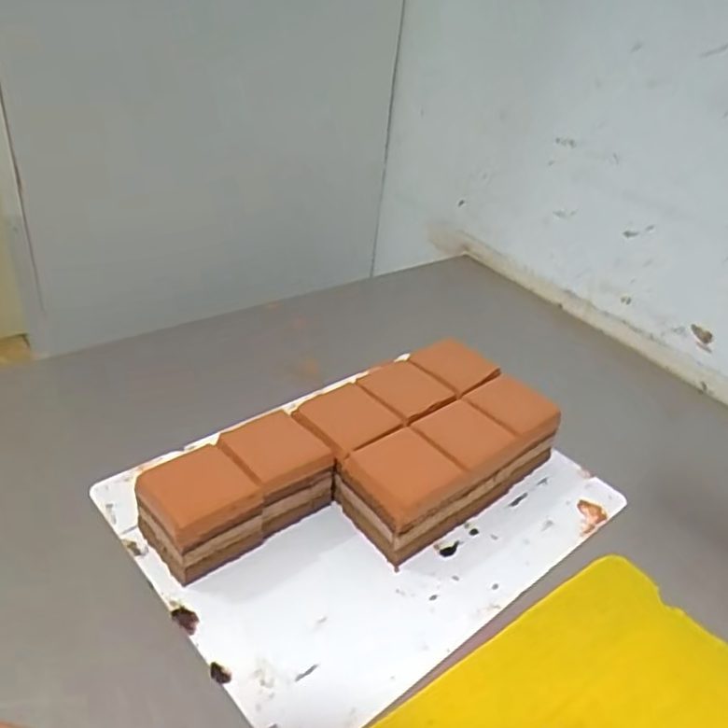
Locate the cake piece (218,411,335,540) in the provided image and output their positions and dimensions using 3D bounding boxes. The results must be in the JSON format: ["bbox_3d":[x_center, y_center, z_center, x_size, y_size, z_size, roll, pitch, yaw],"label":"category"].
[{"bbox_3d":[-0.063,0.076,0.463,0.066,0.067,0.055,-23,44,-37],"label":"cake piece"}]

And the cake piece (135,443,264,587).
[{"bbox_3d":[-0.105,0.094,0.428,0.063,0.067,0.056,-20,42,-34],"label":"cake piece"}]

